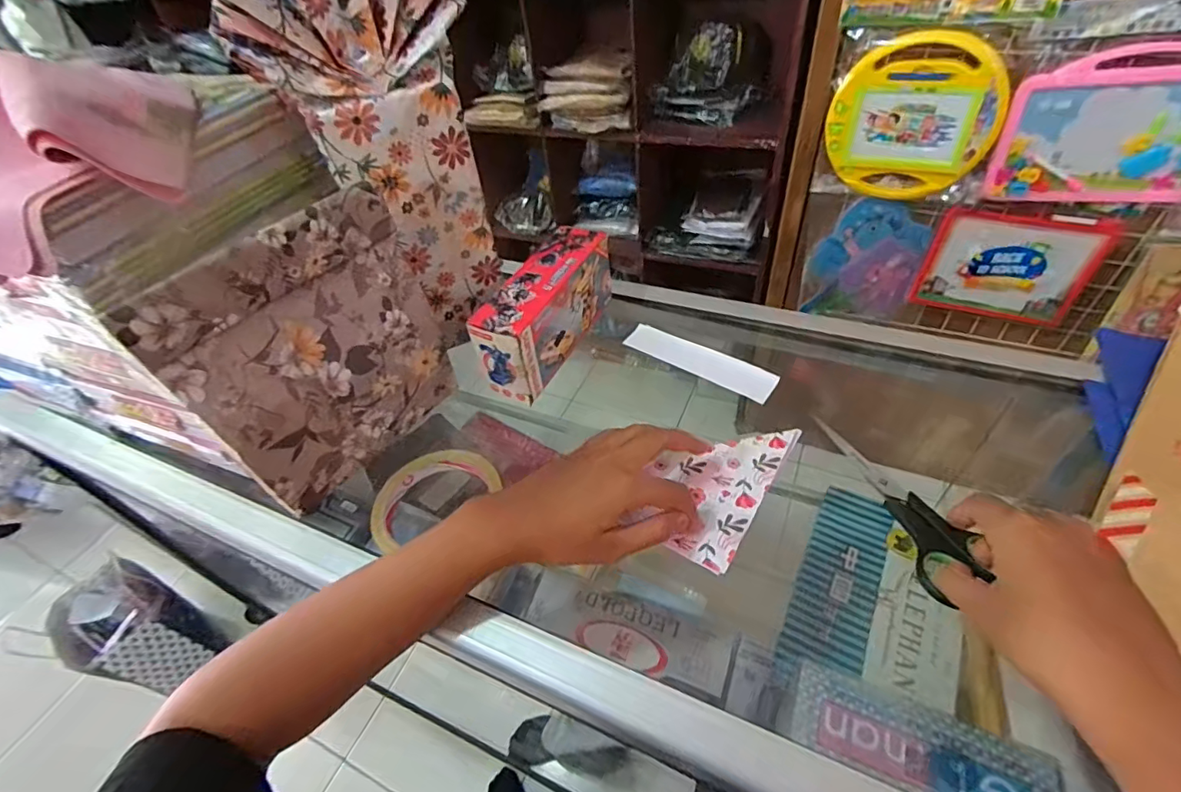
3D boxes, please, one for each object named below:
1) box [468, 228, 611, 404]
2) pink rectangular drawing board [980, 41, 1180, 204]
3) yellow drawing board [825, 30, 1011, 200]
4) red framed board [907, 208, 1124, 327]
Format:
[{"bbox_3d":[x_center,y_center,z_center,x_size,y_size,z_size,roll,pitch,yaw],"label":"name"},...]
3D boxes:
[{"bbox_3d":[-0.041,-0.077,0.470,0.051,0.074,0.173,16,50,21],"label":"box"},{"bbox_3d":[0.854,-0.434,0.848,0.286,0.236,0.018,18,51,22],"label":"pink rectangular drawing board"},{"bbox_3d":[0.595,-0.509,0.964,0.272,0.270,0.022,21,52,24],"label":"yellow drawing board"},{"bbox_3d":[0.857,-0.267,1.072,0.282,0.237,0.027,15,50,20],"label":"red framed board"}]

